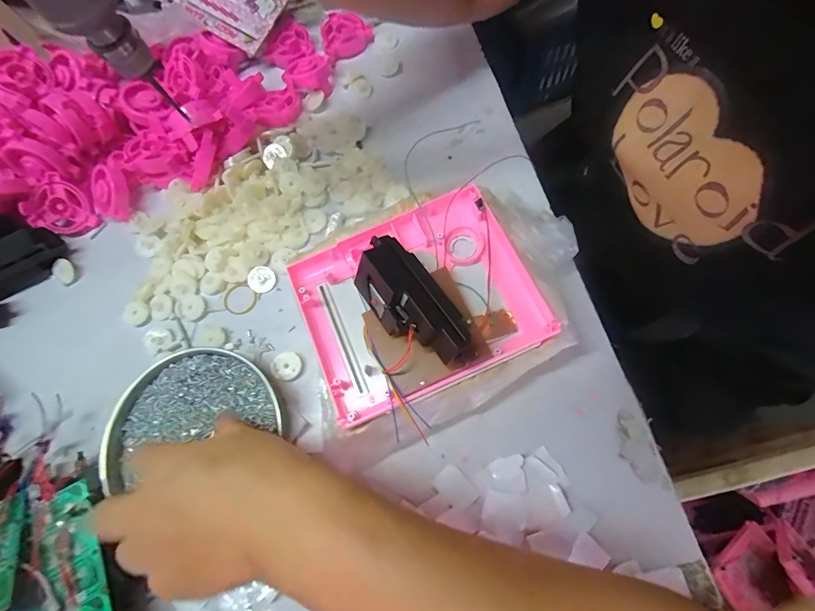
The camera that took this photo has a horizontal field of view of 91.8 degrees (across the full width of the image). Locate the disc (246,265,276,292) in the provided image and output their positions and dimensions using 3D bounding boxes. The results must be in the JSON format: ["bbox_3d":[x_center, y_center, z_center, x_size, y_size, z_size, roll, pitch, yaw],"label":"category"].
[{"bbox_3d":[-0.128,-0.023,0.349,0.023,0.005,0.023,0,84,-3],"label":"disc"}]

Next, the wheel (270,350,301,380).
[{"bbox_3d":[-0.098,0.049,0.321,0.022,0.010,0.023,-2,72,5],"label":"wheel"}]

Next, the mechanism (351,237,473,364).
[{"bbox_3d":[0.003,0.001,0.272,0.044,0.038,0.095,-34,72,-5],"label":"mechanism"}]

